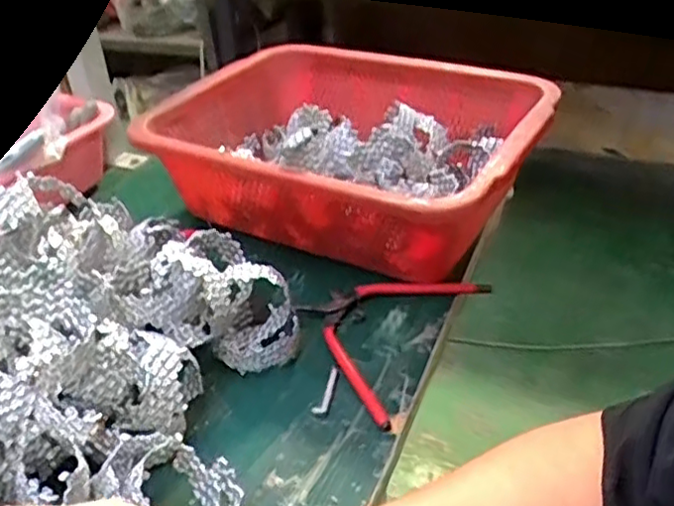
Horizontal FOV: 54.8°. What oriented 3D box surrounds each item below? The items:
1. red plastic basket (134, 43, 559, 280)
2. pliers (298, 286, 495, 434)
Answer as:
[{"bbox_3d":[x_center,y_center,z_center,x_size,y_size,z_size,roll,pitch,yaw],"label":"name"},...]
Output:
[{"bbox_3d":[0.016,-0.090,0.609,0.324,0.121,0.256,15,39,26],"label":"red plastic basket"},{"bbox_3d":[0.060,0.056,0.486,0.137,0.015,0.128,-19,37,-21],"label":"pliers"}]

